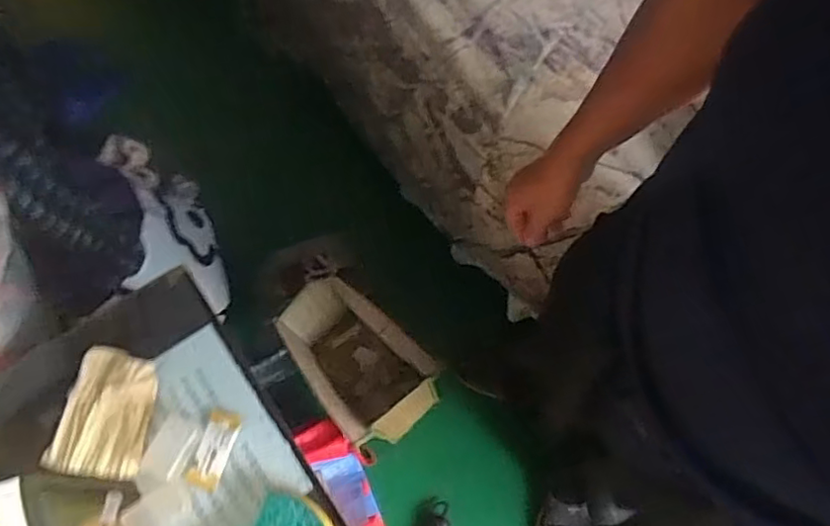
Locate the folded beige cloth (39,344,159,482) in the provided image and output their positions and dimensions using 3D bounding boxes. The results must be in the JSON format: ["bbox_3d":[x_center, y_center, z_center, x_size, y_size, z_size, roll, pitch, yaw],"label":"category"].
[{"bbox_3d":[-0.319,0.152,0.613,0.093,0.023,0.121,8,68,4],"label":"folded beige cloth"}]

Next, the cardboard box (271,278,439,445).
[{"bbox_3d":[-0.130,0.223,1.274,0.307,0.266,0.207,39,73,15],"label":"cardboard box"}]

